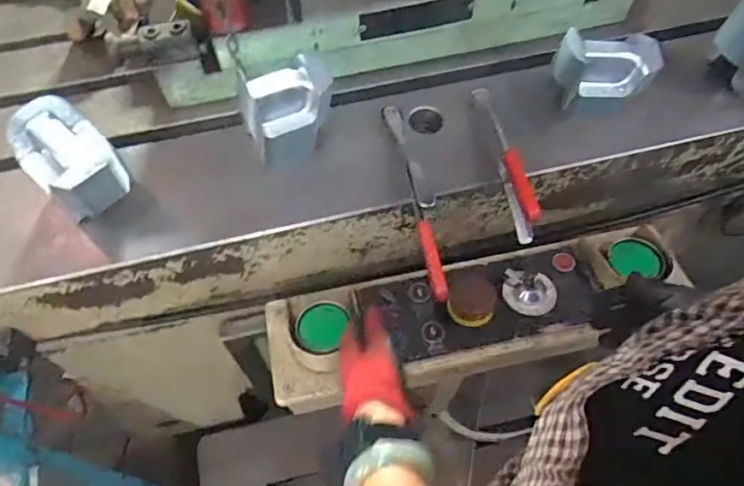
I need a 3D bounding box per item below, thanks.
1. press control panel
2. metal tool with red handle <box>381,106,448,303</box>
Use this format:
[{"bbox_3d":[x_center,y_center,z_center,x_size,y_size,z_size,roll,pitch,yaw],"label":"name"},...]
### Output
[{"bbox_3d":[0.133,0.091,0.712,0.543,0.084,0.172,-14,60,-5],"label":"press control panel"},{"bbox_3d":[0.050,-0.056,0.652,0.021,0.040,0.264,-11,60,-5],"label":"metal tool with red handle"}]

